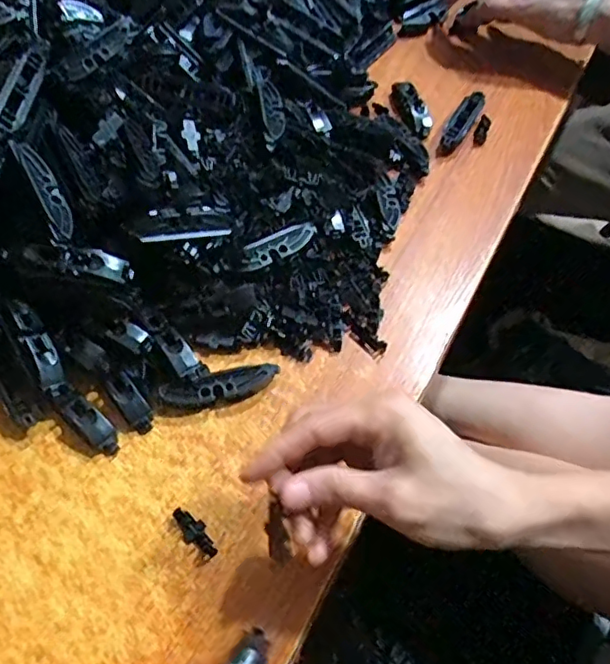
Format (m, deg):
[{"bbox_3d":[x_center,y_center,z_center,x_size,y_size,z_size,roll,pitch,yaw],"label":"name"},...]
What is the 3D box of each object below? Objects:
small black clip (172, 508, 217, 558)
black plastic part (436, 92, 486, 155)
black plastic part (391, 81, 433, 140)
[{"bbox_3d":[-0.065,0.119,0.343,0.035,0.006,0.013,40,65,23],"label":"small black clip"},{"bbox_3d":[0.141,-0.188,0.526,0.020,0.020,0.076,25,60,16],"label":"black plastic part"},{"bbox_3d":[0.096,-0.214,0.544,0.021,0.020,0.078,-14,58,-9],"label":"black plastic part"}]

